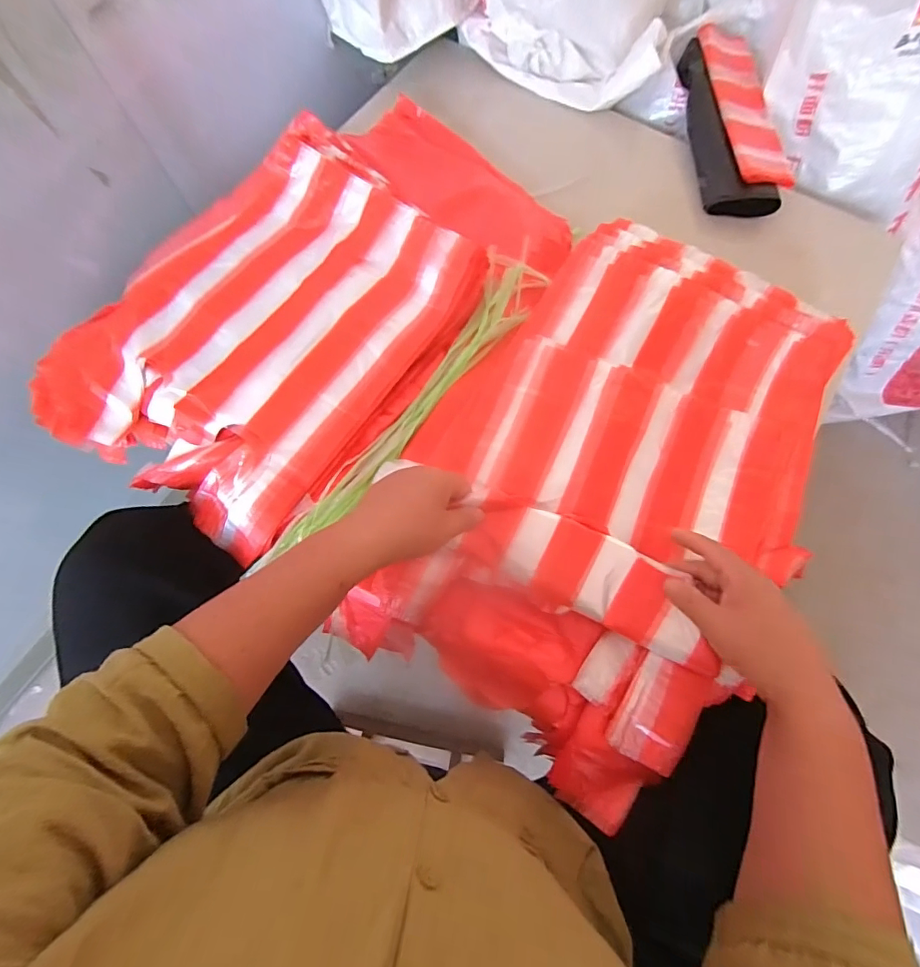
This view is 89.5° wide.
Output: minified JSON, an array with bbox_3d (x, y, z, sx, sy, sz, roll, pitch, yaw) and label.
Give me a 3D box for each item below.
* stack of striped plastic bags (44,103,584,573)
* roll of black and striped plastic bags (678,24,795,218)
[{"bbox_3d":[-0.178,-0.238,0.558,0.378,0.087,0.623,40,76,12],"label":"stack of striped plastic bags"},{"bbox_3d":[0.395,-0.528,0.682,0.120,0.063,0.304,0,71,0],"label":"roll of black and striped plastic bags"}]

